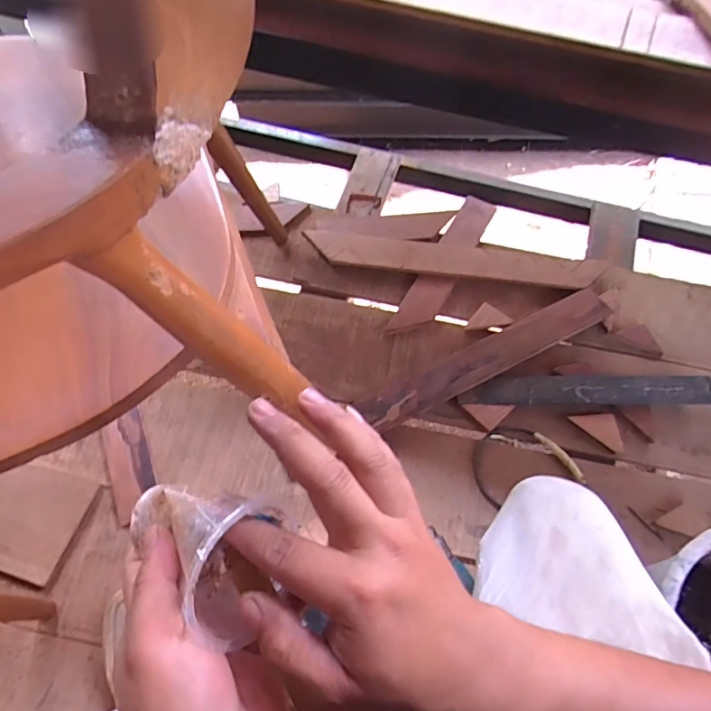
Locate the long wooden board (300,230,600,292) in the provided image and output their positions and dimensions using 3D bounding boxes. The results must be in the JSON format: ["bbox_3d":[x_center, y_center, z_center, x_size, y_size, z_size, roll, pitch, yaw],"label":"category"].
[{"bbox_3d":[0.175,-0.179,0.964,0.558,0.033,0.092,8,47,10],"label":"long wooden board"}]

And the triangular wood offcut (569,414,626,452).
[{"bbox_3d":[0.404,0.117,0.841,0.091,0.011,0.050,34,69,15],"label":"triangular wood offcut"}]

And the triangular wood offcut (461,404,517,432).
[{"bbox_3d":[0.218,0.102,0.844,0.079,0.005,0.042,0,71,18],"label":"triangular wood offcut"}]

